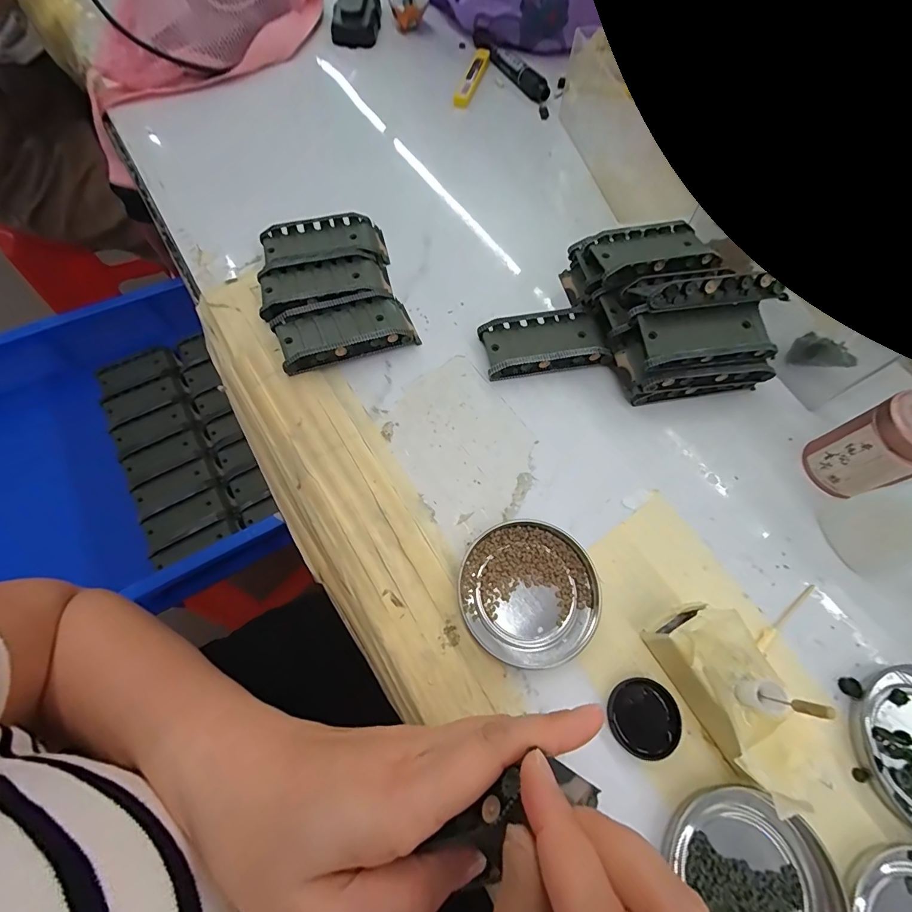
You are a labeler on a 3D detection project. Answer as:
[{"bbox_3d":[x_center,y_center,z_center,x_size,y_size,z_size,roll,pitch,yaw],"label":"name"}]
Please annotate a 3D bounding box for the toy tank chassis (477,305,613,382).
[{"bbox_3d":[0.065,-0.084,0.314,0.088,0.019,0.046,-10,66,-6],"label":"toy tank chassis"}]

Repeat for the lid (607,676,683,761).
[{"bbox_3d":[0.098,0.136,0.221,0.035,0.007,0.034,1,66,-1],"label":"lid"}]

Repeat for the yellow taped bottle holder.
[{"bbox_3d":[0.137,0.120,0.210,0.044,0.044,0.091,-24,68,-12],"label":"yellow taped bottle holder"}]

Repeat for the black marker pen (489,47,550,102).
[{"bbox_3d":[0.068,-0.424,0.468,0.014,0.015,0.096,-33,70,-15],"label":"black marker pen"}]

